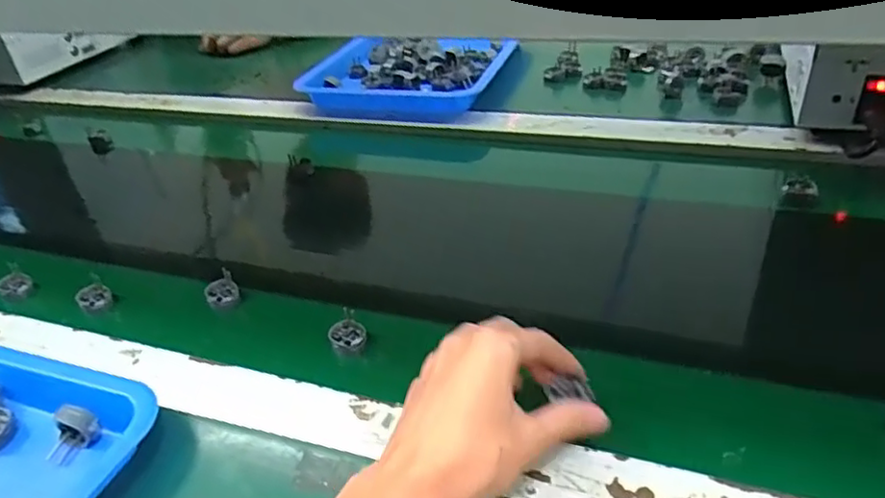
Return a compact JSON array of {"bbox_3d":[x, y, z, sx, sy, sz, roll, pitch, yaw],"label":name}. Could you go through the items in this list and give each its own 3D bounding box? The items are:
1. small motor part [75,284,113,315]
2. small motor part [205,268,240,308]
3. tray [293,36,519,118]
[{"bbox_3d":[-0.304,0.044,0.552,0.026,0.024,0.009,-23,39,-20],"label":"small motor part"},{"bbox_3d":[-0.190,0.036,0.540,0.026,0.032,0.018,-21,38,-19],"label":"small motor part"},{"bbox_3d":[-0.044,-0.254,0.894,0.264,0.047,0.228,6,38,17],"label":"tray"}]

